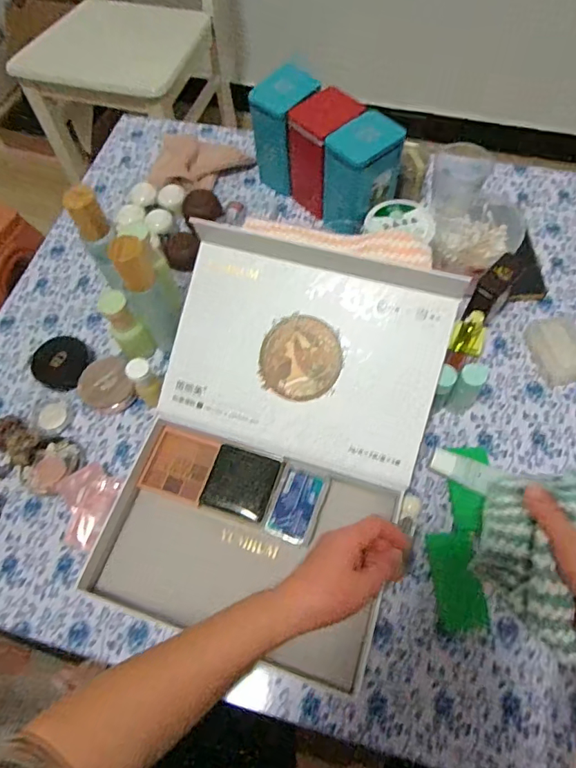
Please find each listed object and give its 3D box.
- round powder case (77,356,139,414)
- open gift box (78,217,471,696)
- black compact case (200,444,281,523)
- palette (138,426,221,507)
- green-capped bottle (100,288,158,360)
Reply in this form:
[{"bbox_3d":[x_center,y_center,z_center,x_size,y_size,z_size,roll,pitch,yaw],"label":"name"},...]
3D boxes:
[{"bbox_3d":[-0.223,-0.001,0.581,0.061,0.020,0.076,-25,65,-9],"label":"round powder case"},{"bbox_3d":[-0.013,0.050,0.486,0.283,0.136,0.393,16,65,11],"label":"open gift box"},{"bbox_3d":[-0.051,0.107,0.514,0.071,0.018,0.065,16,66,11],"label":"black compact case"},{"bbox_3d":[-0.118,0.090,0.524,0.070,0.007,0.071,18,83,7],"label":"palette"},{"bbox_3d":[-0.195,-0.068,0.572,0.038,0.110,0.041,-1,64,2],"label":"green-capped bottle"}]

